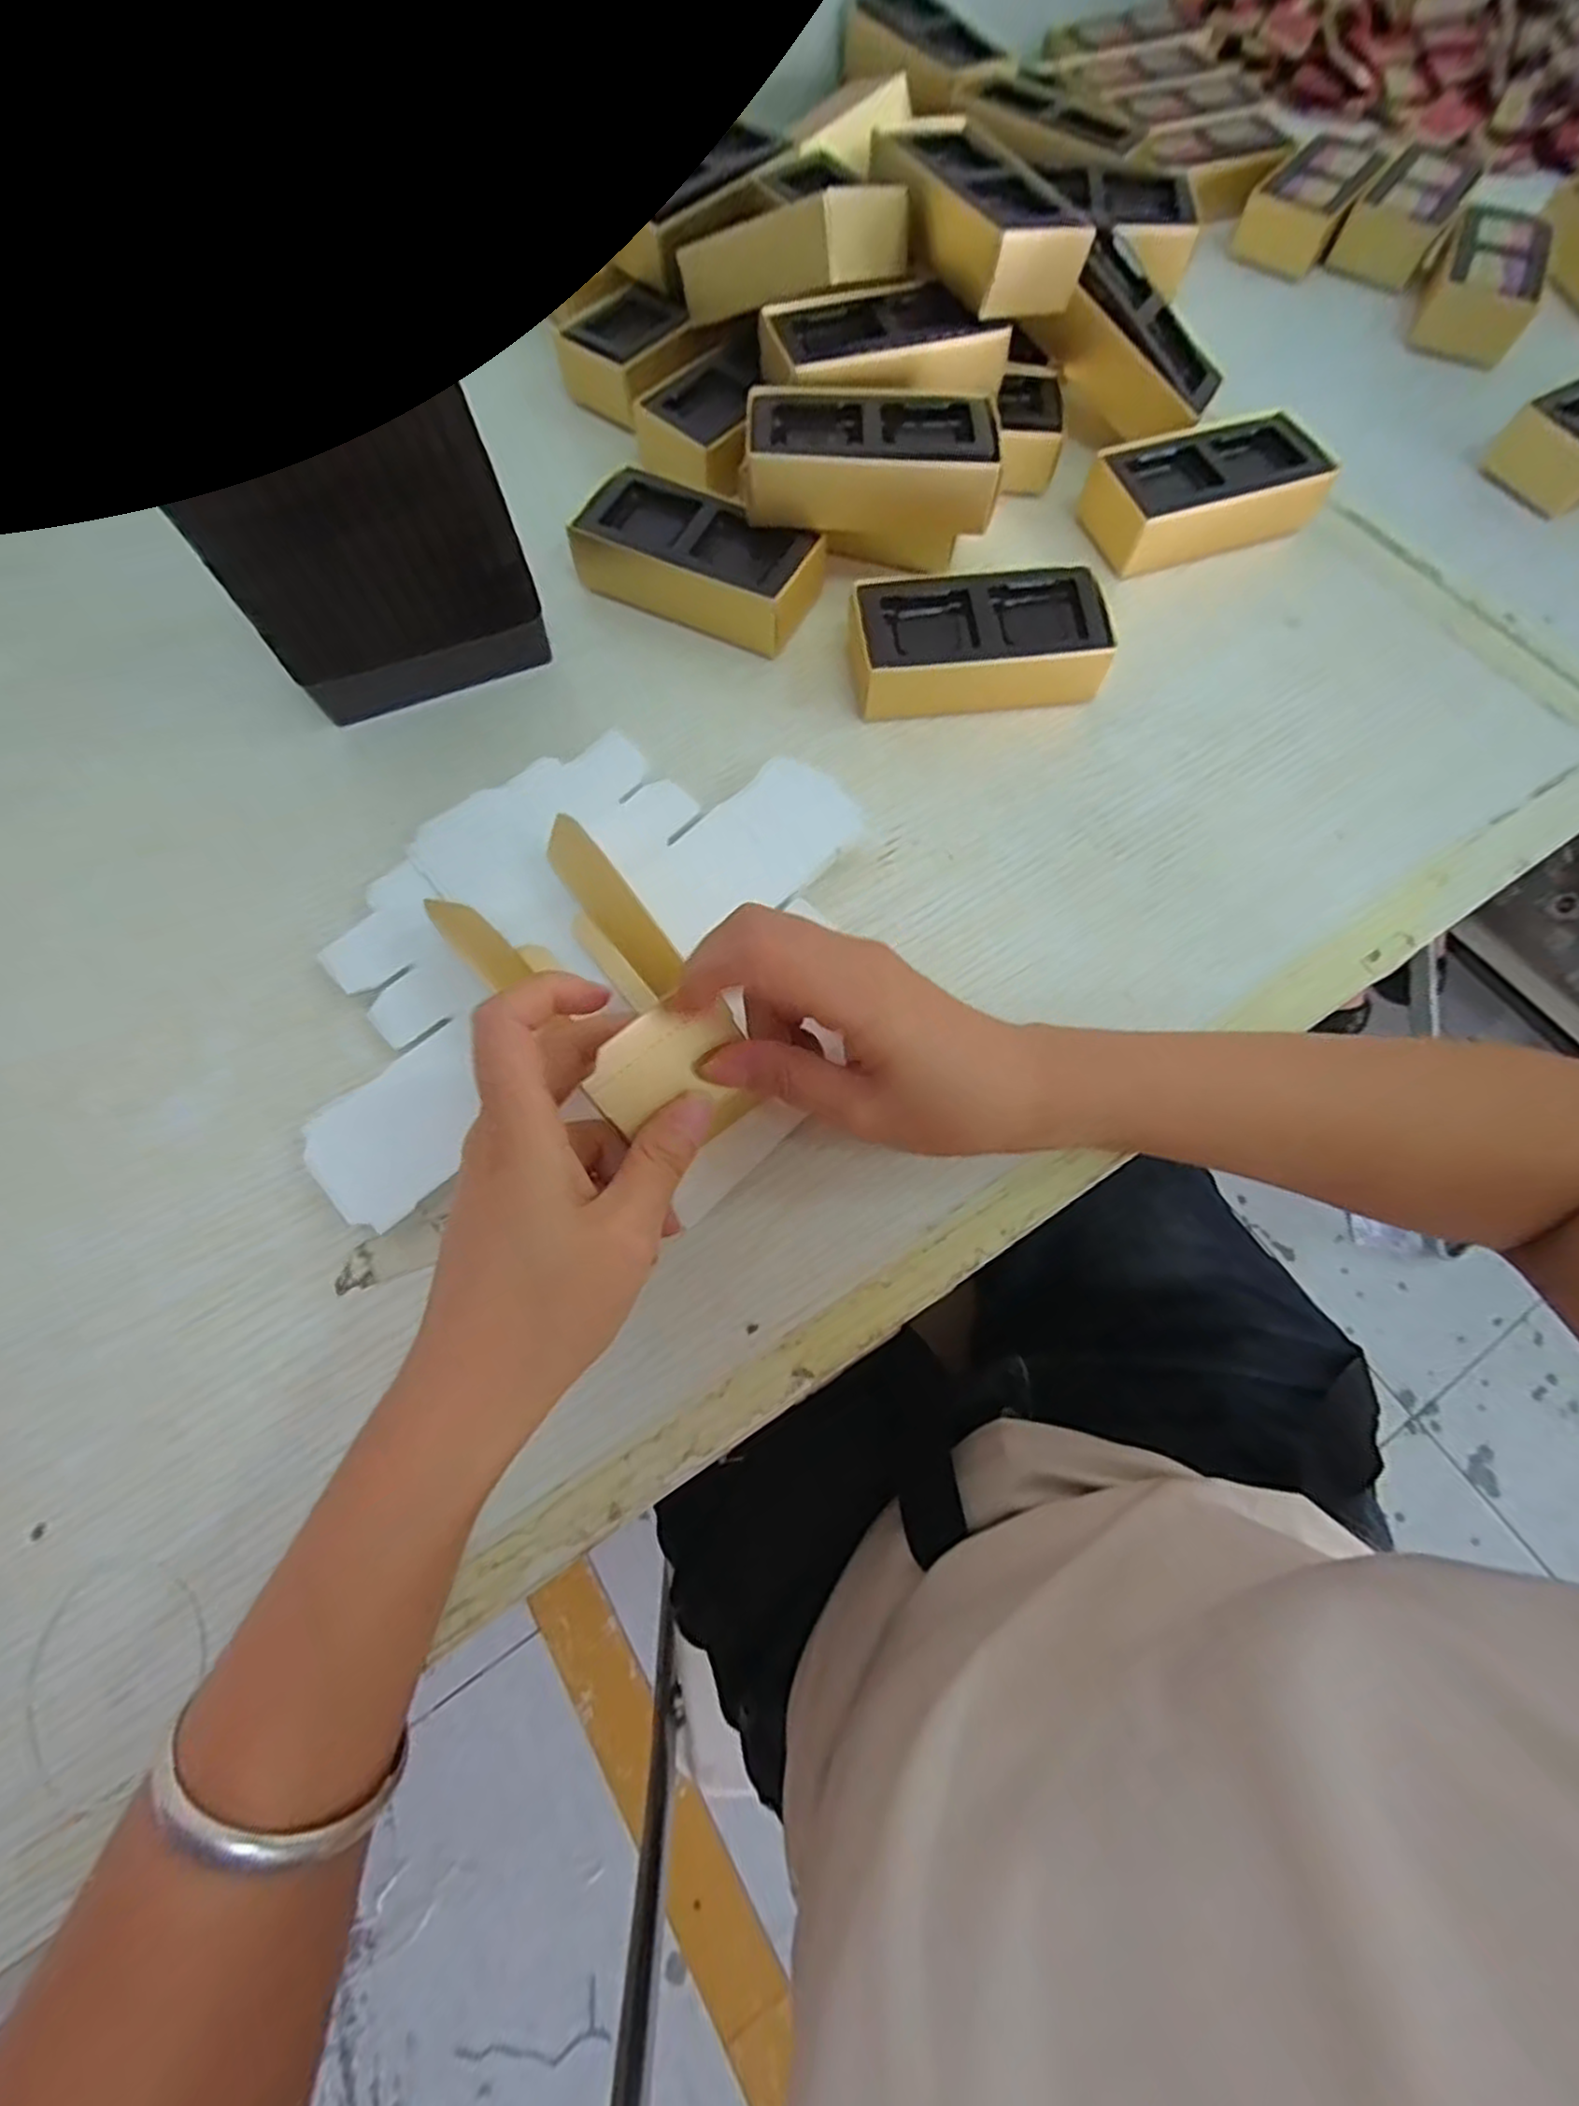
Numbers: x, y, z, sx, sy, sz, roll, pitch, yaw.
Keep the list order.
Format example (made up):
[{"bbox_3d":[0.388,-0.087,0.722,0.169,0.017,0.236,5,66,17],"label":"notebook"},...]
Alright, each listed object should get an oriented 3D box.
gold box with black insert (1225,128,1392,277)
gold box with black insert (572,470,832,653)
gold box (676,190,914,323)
[{"bbox_3d":[0.357,-0.586,0.511,0.057,0.027,0.117,34,72,12],"label":"gold box with black insert"},{"bbox_3d":[-0.045,-0.246,0.374,0.121,0.034,0.062,26,71,9],"label":"gold box with black insert"},{"bbox_3d":[-0.003,-0.412,0.385,0.122,0.034,0.050,33,71,35],"label":"gold box"}]

